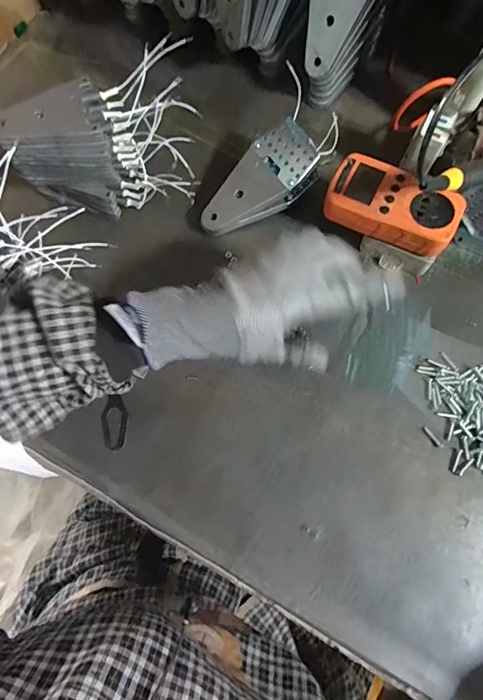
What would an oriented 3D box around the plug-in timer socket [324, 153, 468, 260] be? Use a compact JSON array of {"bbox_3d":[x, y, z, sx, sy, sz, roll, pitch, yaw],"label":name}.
[{"bbox_3d":[0.149,-0.141,0.415,0.124,0.029,0.064,27,78,11],"label":"plug-in timer socket"}]

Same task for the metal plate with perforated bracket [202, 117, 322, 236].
[{"bbox_3d":[0.018,-0.176,0.456,0.136,0.038,0.063,-39,76,8],"label":"metal plate with perforated bracket"}]

